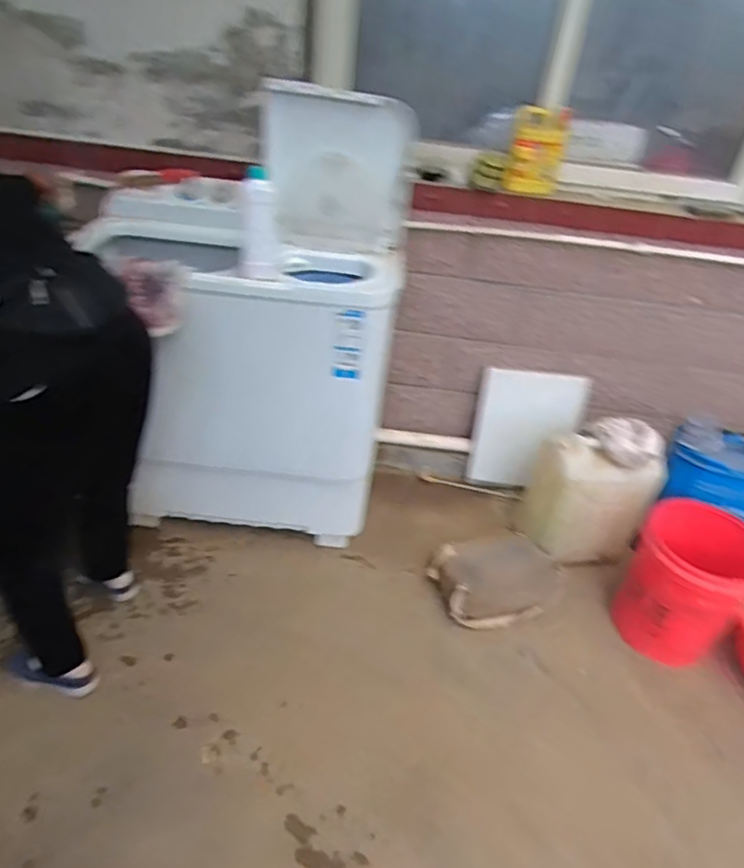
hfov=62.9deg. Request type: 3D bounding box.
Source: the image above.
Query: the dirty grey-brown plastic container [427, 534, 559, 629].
[{"bbox_3d":[0.378,0.416,1.799,0.354,0.132,0.234,-5,37,-15],"label":"dirty grey-brown plastic container"}]

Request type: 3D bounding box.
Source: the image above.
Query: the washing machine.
[{"bbox_3d":[-0.323,-0.304,1.743,0.769,1.141,0.511,3,36,-4],"label":"washing machine"}]

